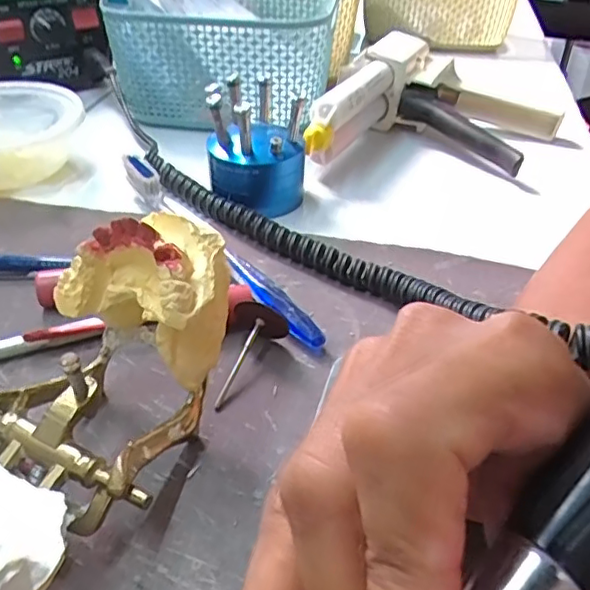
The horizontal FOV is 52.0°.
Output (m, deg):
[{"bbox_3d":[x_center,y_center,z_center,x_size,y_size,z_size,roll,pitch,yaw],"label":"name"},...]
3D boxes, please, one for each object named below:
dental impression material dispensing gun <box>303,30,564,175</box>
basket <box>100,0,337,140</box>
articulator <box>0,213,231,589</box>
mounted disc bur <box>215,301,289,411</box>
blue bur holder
[{"bbox_3d":[0.104,-0.129,0.439,0.156,0.067,0.193,17,41,19],"label":"dental impression material dispensing gun"},{"bbox_3d":[-0.056,-0.189,0.475,0.162,0.081,0.122,3,38,2],"label":"basket"},{"bbox_3d":[-0.076,0.040,0.184,0.064,0.077,0.145,17,41,20],"label":"articulator"},{"bbox_3d":[-0.023,0.027,0.256,0.022,0.021,0.048,17,59,19],"label":"mounted disc bur"},{"bbox_3d":[-0.023,-0.091,0.360,0.057,0.062,0.056,-2,38,-4],"label":"blue bur holder"}]

